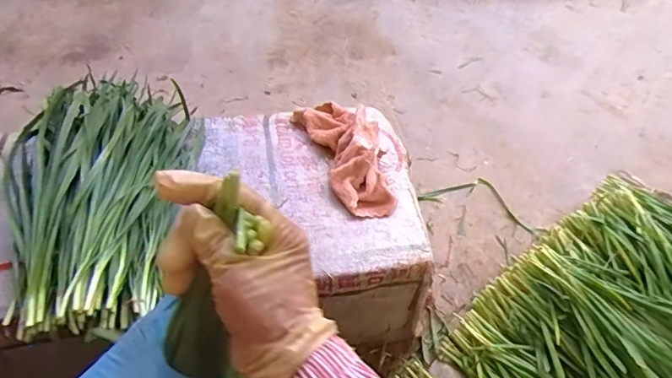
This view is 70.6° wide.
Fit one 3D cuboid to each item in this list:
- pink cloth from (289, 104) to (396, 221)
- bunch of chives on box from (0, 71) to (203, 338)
[{"bbox_3d":[0.024,-0.063,0.732,0.107,0.048,0.237,-17,52,-18],"label":"pink cloth"},{"bbox_3d":[-0.327,-0.009,0.646,0.227,0.082,0.430,1,49,-3],"label":"bunch of chives on box"}]

